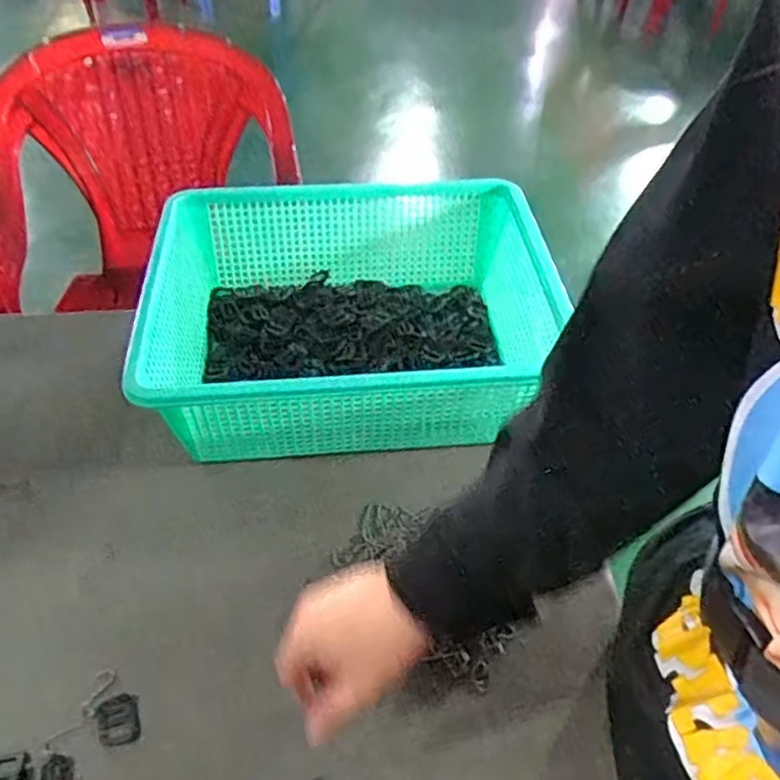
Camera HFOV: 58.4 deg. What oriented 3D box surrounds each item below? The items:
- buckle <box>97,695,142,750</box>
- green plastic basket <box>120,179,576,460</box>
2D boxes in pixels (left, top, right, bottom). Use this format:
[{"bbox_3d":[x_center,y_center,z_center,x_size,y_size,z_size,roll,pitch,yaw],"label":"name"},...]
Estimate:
[{"bbox_3d":[-0.193,0.234,0.496,0.028,0.006,0.033,-15,49,-15],"label":"buckle"},{"bbox_3d":[-0.037,-0.072,0.713,0.384,0.134,0.299,-6,47,-6],"label":"green plastic basket"}]

